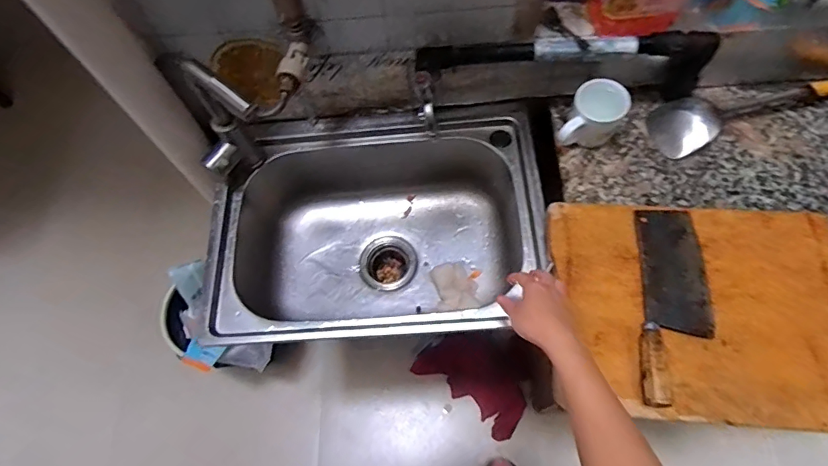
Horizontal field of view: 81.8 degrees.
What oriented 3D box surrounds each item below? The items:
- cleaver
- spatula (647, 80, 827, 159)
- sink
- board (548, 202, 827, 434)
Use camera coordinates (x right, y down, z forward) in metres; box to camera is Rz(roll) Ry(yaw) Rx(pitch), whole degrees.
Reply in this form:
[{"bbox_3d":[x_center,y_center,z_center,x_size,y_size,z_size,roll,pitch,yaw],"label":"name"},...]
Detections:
[{"bbox_3d":[0.349,0.089,0.636,0.091,0.027,0.277,8,66,7],"label":"cleaver"},{"bbox_3d":[0.567,-0.200,0.768,0.368,0.037,0.093,-11,65,-2],"label":"spatula"},{"bbox_3d":[-0.058,0.006,0.842,0.531,0.198,0.377,-8,65,0],"label":"sink"},{"bbox_3d":[0.391,0.097,0.640,0.388,0.019,0.293,3,65,5],"label":"board"}]

